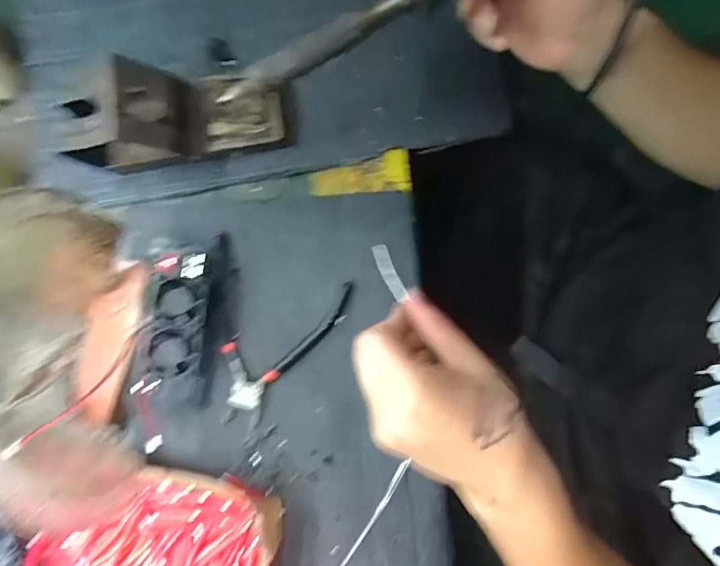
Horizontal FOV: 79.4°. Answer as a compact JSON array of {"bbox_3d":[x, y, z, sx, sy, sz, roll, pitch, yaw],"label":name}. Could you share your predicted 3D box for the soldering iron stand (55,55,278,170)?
[{"bbox_3d":[-0.160,-0.144,0.374,0.183,0.082,0.073,-10,77,-16],"label":"soldering iron stand"}]

